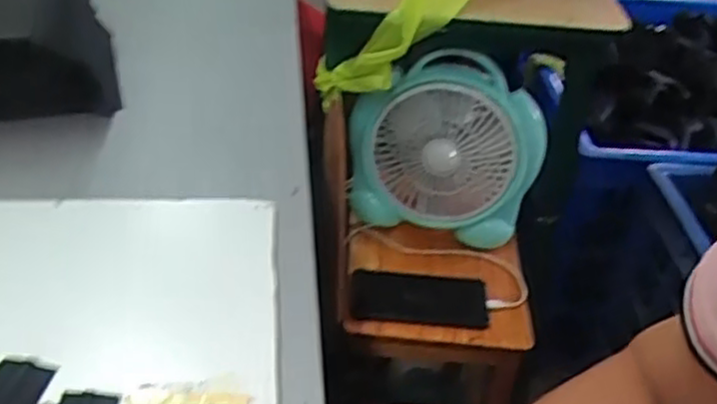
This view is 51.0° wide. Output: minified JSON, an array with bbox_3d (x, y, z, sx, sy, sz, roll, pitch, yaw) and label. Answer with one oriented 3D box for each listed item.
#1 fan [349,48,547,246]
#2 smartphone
[{"bbox_3d":[0.113,-0.079,0.973,0.238,0.244,0.101,10,24,4],"label":"fan"},{"bbox_3d":[0.077,0.120,0.927,0.166,0.012,0.087,4,38,-3],"label":"smartphone"}]

